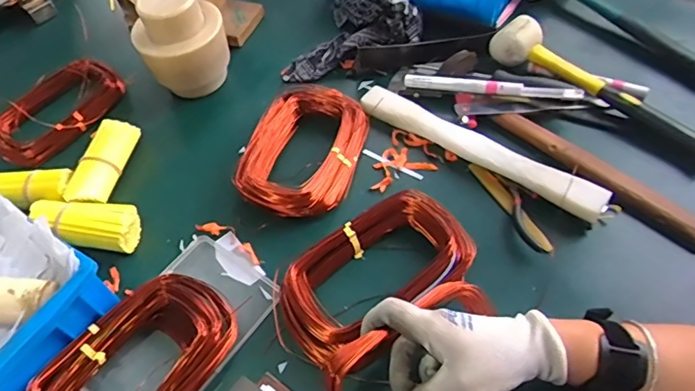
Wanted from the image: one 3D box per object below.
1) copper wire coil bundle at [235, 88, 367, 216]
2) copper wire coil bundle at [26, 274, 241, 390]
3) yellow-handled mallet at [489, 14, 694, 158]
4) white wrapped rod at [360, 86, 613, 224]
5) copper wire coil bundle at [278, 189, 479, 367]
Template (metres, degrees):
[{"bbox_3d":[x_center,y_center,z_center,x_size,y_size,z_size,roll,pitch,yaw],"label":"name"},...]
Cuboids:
[{"bbox_3d":[-0.051,-0.055,0.594,0.122,0.048,0.173,10,56,13],"label":"copper wire coil bundle"},{"bbox_3d":[-0.194,0.160,0.454,0.114,0.045,0.207,27,61,23],"label":"copper wire coil bundle"},{"bbox_3d":[0.301,-0.128,0.611,0.061,0.051,0.287,-37,59,-20],"label":"yellow-handled mallet"},{"bbox_3d":[0.142,-0.052,0.579,0.290,0.034,0.030,30,62,24],"label":"white wrapped rod"},{"bbox_3d":[0.026,0.071,0.500,0.192,0.044,0.105,-32,57,-16],"label":"copper wire coil bundle"}]

